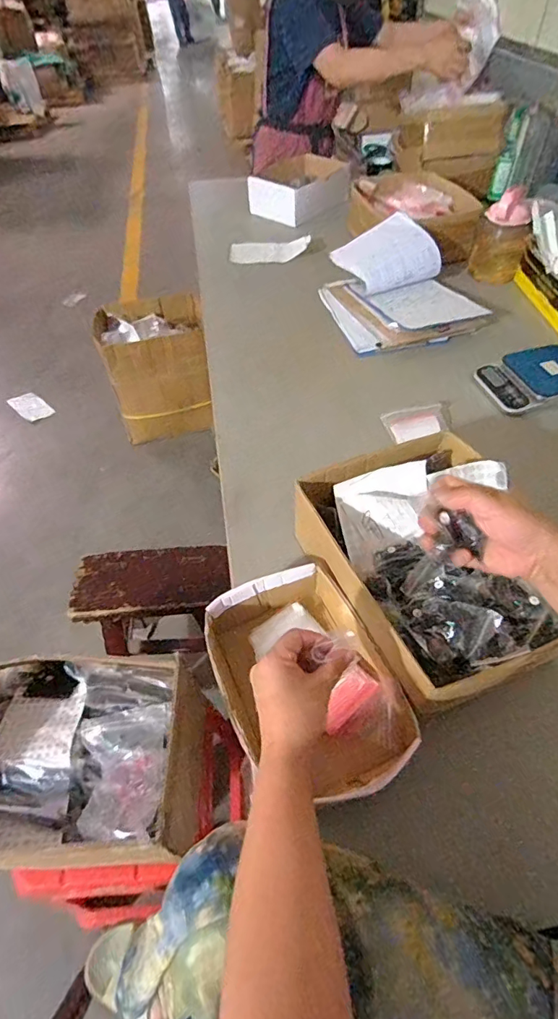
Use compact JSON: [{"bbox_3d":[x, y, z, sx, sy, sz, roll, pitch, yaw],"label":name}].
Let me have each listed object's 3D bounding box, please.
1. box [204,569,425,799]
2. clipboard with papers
[{"bbox_3d":[0.028,0.199,0.554,0.181,0.065,0.261,-18,53,-15],"label":"box"},{"bbox_3d":[0.274,-0.515,1.095,0.302,0.130,0.349,-14,52,-11],"label":"clipboard with papers"}]

